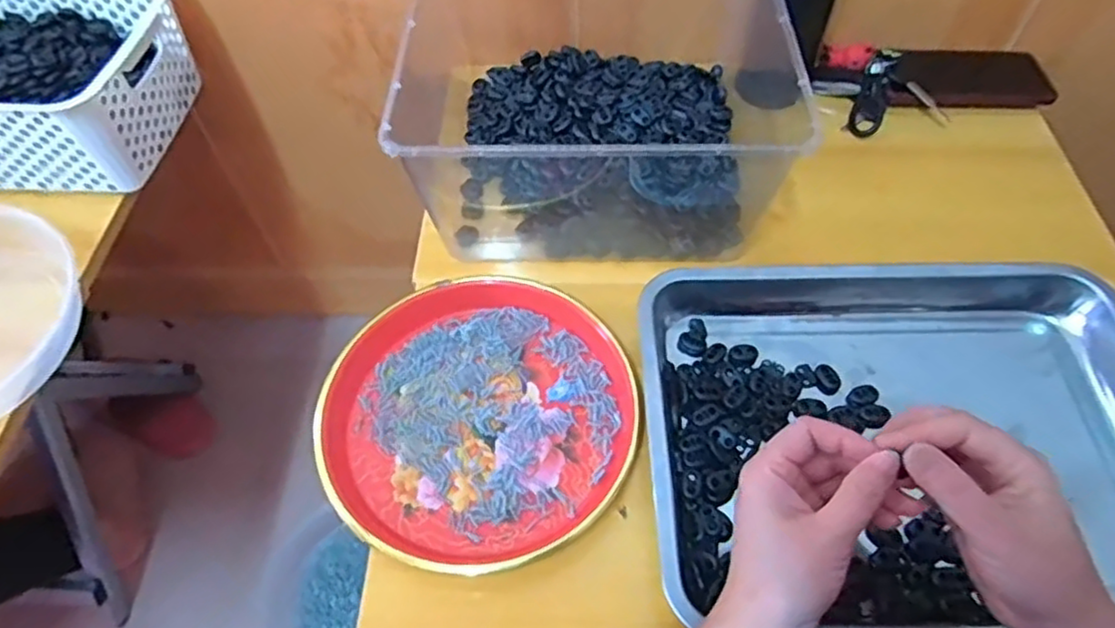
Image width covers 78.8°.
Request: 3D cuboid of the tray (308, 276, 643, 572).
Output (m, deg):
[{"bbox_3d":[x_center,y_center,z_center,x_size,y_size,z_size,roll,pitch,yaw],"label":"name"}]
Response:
[{"bbox_3d":[-0.055,0.069,0.476,0.209,0.031,0.198,-1,56,1],"label":"tray"}]

